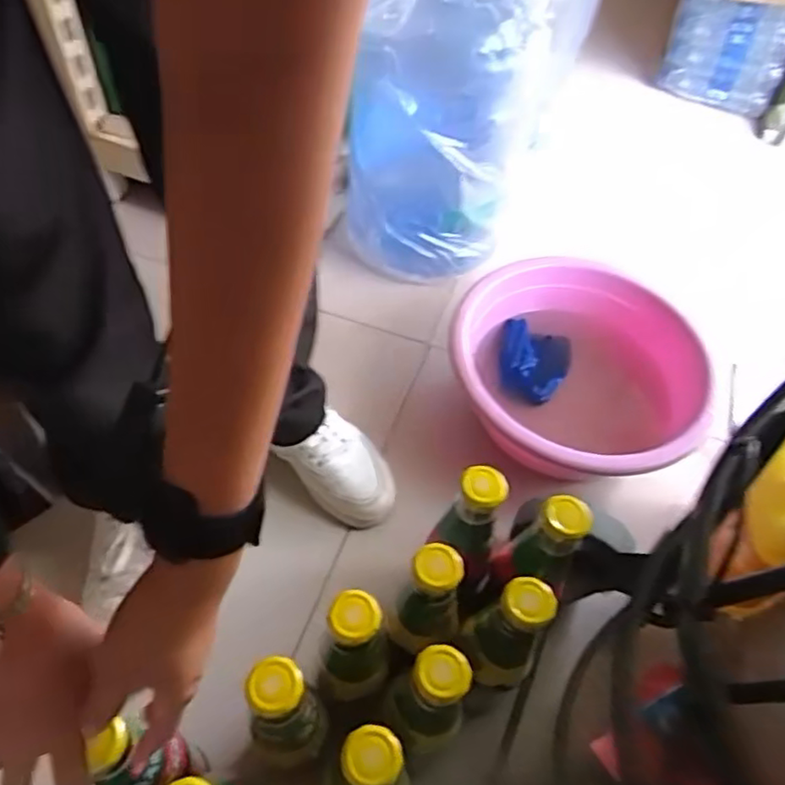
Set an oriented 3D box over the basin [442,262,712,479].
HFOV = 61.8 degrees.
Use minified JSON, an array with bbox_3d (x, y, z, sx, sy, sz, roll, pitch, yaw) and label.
[{"bbox_3d":[0.230,-0.020,0.844,0.316,0.131,0.300,2,54,-3],"label":"basin"}]

